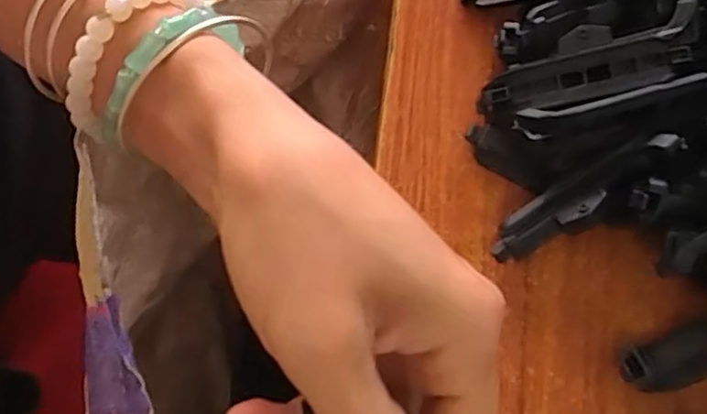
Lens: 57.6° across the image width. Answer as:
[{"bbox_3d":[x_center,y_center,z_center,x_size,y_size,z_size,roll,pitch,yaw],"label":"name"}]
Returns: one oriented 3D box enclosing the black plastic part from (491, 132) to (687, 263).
[{"bbox_3d":[0.084,-0.004,0.241,0.077,0.016,0.015,-38,77,16],"label":"black plastic part"}]

